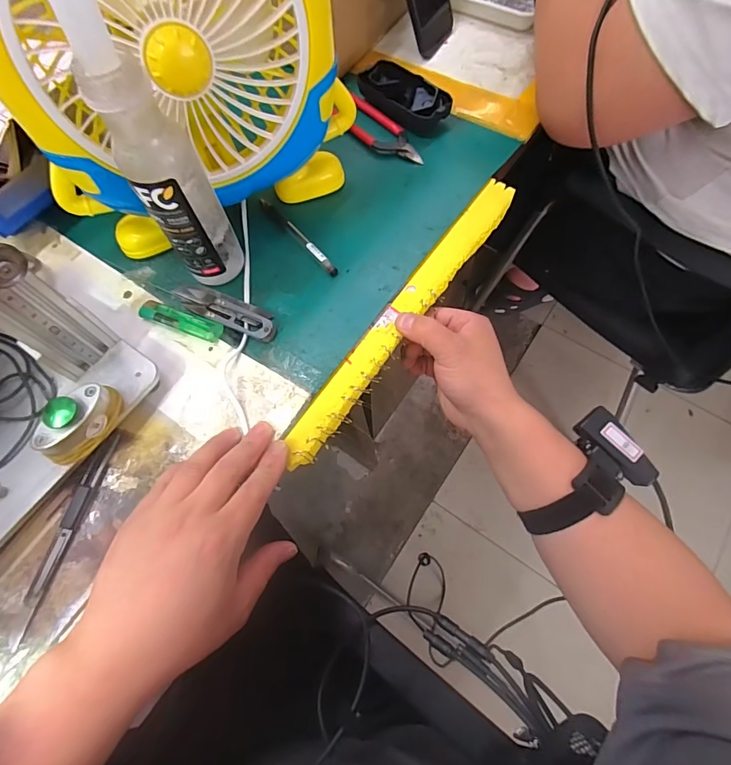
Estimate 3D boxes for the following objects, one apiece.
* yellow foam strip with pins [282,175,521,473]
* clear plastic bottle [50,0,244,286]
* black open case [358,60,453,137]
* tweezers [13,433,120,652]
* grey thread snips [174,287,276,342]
[{"bbox_3d":[0.041,-0.068,0.374,0.030,0.010,0.332,34,73,12],"label":"yellow foam strip with pins"},{"bbox_3d":[-0.146,-0.152,0.299,0.053,0.224,0.044,-25,67,-8],"label":"clear plastic bottle"},{"bbox_3d":[0.043,-0.321,0.478,0.109,0.028,0.061,40,73,13],"label":"black open case"},{"bbox_3d":[-0.224,0.109,0.316,0.013,0.006,0.147,14,69,4],"label":"tweezers"},{"bbox_3d":[-0.127,-0.069,0.377,0.113,0.016,0.030,26,70,9],"label":"grey thread snips"}]

